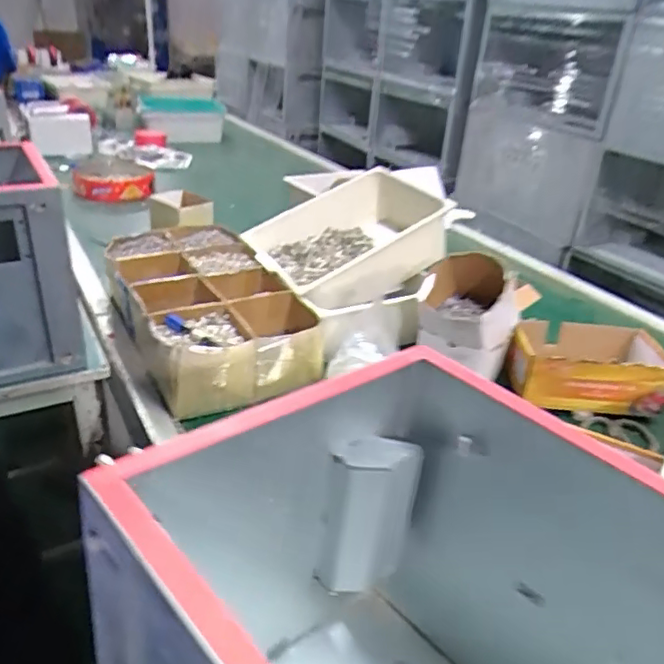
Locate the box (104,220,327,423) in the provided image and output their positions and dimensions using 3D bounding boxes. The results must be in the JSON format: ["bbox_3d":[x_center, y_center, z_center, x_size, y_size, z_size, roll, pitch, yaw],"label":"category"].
[{"bbox_3d":[-0.248,-0.060,1.117,0.272,0.107,0.529,-13,33,-28],"label":"box"}]

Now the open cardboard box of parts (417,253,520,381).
[{"bbox_3d":[0.238,-0.040,1.038,0.159,0.139,0.145,11,30,13],"label":"open cardboard box of parts"}]

